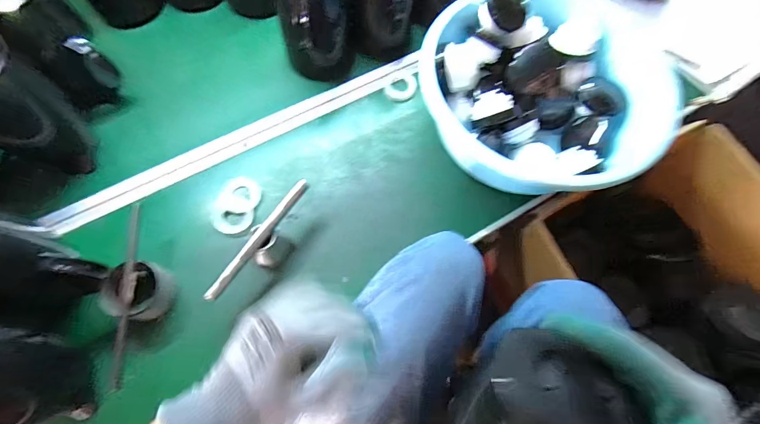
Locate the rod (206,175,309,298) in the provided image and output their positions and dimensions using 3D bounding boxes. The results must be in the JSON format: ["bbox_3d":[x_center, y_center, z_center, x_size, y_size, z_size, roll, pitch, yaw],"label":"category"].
[{"bbox_3d":[-0.168,0.034,0.489,0.015,0.009,0.202,32,71,12],"label":"rod"}]

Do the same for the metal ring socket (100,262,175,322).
[{"bbox_3d":[-0.329,0.109,0.482,0.071,0.064,0.070,0,68,-1],"label":"metal ring socket"}]

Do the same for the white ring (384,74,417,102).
[{"bbox_3d":[0.040,-0.236,0.661,0.056,0.006,0.064,22,69,8],"label":"white ring"}]

